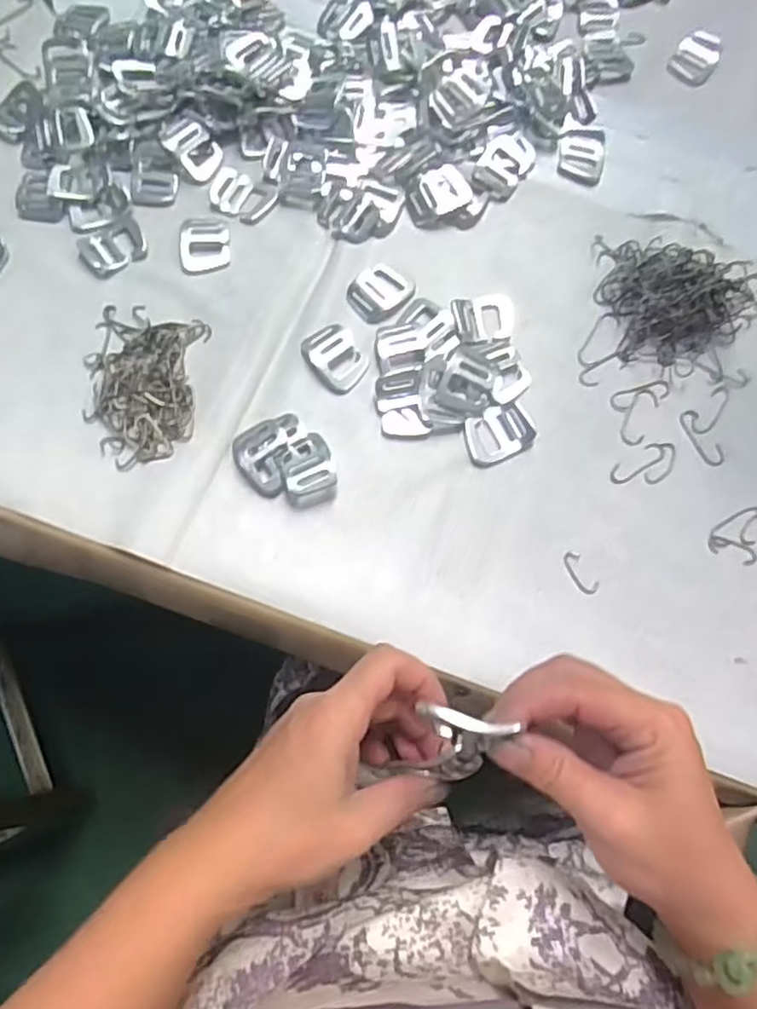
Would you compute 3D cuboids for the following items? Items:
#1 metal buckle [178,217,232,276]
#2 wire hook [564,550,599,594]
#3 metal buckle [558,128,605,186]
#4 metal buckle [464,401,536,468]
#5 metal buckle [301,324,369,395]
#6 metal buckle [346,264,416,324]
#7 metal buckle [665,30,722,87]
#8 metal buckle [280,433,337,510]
[{"bbox_3d":[-0.124,-0.186,0.486,0.035,0.004,0.045,-5,72,-4],"label":"metal buckle"},{"bbox_3d":[0.127,0.042,0.427,0.013,0.004,0.029,-25,74,-10],"label":"wire hook"},{"bbox_3d":[0.158,-0.271,0.527,0.034,0.005,0.048,8,71,0],"label":"metal buckle"},{"bbox_3d":[0.079,-0.047,0.452,0.046,0.007,0.035,-24,74,-10],"label":"metal buckle"},{"bbox_3d":[-0.029,-0.100,0.460,0.037,0.004,0.049,-26,74,-10],"label":"metal buckle"},{"bbox_3d":[0.001,-0.152,0.486,0.050,0.004,0.038,-41,78,-14],"label":"metal buckle"},{"bbox_3d":[0.266,-0.374,0.566,0.035,0.004,0.062,34,73,9],"label":"metal buckle"},{"bbox_3d":[-0.045,-0.023,0.433,0.033,0.013,0.046,-13,73,-7],"label":"metal buckle"}]

